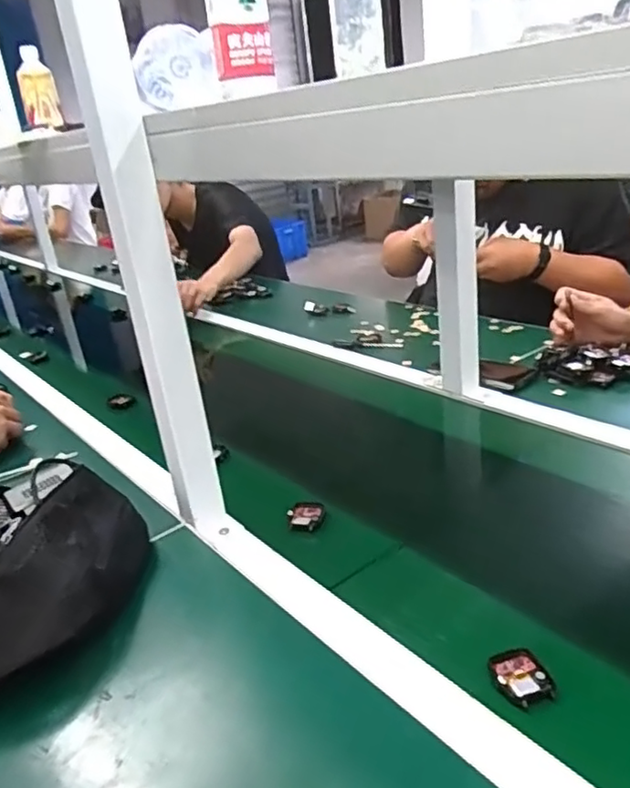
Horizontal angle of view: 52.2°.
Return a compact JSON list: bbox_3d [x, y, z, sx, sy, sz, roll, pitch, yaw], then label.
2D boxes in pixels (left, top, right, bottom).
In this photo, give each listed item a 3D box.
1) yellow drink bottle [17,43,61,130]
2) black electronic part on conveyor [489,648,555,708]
[{"bbox_3d":[-0.506,-0.562,1.172,0.058,0.136,0.072,-14,24,-15],"label":"yellow drink bottle"},{"bbox_3d":[0.152,0.209,0.477,0.038,0.004,0.044,-12,23,-11],"label":"black electronic part on conveyor"}]

